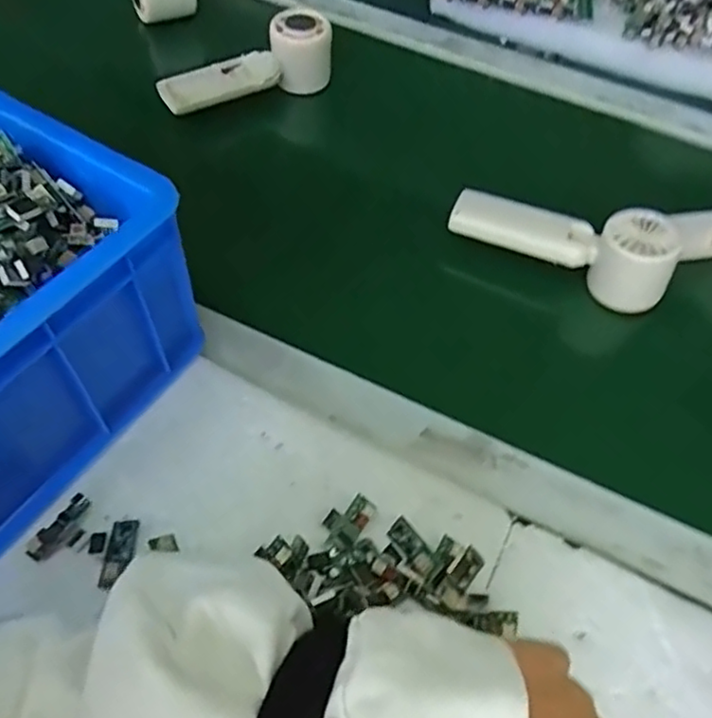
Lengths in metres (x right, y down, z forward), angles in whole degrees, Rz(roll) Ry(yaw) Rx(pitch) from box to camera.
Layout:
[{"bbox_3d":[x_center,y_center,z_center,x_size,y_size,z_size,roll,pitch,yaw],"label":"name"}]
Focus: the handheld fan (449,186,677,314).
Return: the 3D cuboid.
[{"bbox_3d":[0.157,-0.093,0.493,0.163,0.067,0.044,24,57,11],"label":"handheld fan"}]

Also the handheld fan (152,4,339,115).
[{"bbox_3d":[-0.100,-0.272,0.593,0.169,0.053,0.047,-26,62,-21],"label":"handheld fan"}]

